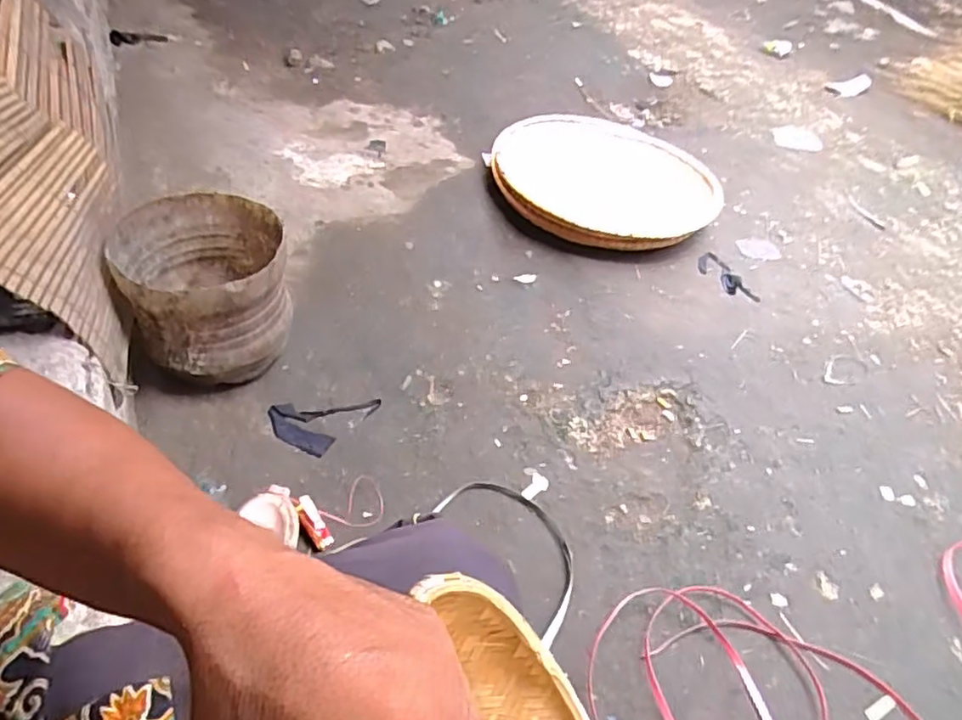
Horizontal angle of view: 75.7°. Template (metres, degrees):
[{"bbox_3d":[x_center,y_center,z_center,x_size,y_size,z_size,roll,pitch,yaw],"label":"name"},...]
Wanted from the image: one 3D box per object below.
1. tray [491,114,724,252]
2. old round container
[{"bbox_3d":[0.331,-0.499,1.633,0.591,0.087,0.540,5,48,-6],"label":"tray"},{"bbox_3d":[-0.428,-0.110,0.986,0.228,0.211,0.230,-11,52,-19],"label":"old round container"}]

